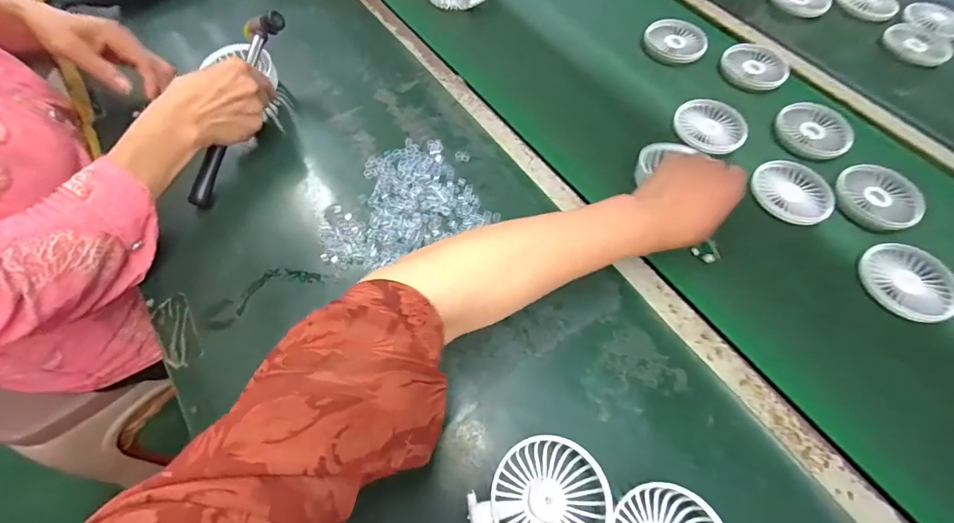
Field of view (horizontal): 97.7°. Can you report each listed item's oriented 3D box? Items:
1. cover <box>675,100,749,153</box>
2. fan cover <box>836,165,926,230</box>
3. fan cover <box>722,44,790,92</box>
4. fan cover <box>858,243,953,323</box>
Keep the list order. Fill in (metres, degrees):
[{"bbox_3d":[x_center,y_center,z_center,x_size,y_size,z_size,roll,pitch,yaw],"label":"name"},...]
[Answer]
[{"bbox_3d":[0.298,-0.176,0.541,0.087,0.019,0.083,-9,64,-7],"label":"cover"},{"bbox_3d":[0.470,-0.077,0.490,0.087,0.014,0.087,-11,64,-7],"label":"fan cover"},{"bbox_3d":[0.400,-0.279,0.597,0.082,0.009,0.082,-9,71,3],"label":"fan cover"},{"bbox_3d":[0.462,0.020,0.444,0.090,0.018,0.090,41,69,17],"label":"fan cover"}]

